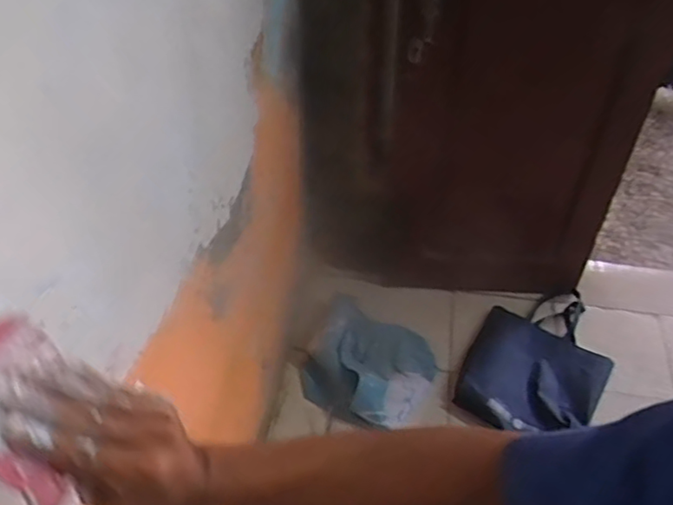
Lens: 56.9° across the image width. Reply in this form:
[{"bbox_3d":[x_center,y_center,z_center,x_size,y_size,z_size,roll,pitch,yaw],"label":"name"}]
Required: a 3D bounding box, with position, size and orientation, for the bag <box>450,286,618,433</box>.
[{"bbox_3d":[0.579,0.308,1.771,0.360,0.059,0.540,26,43,18],"label":"bag"}]

